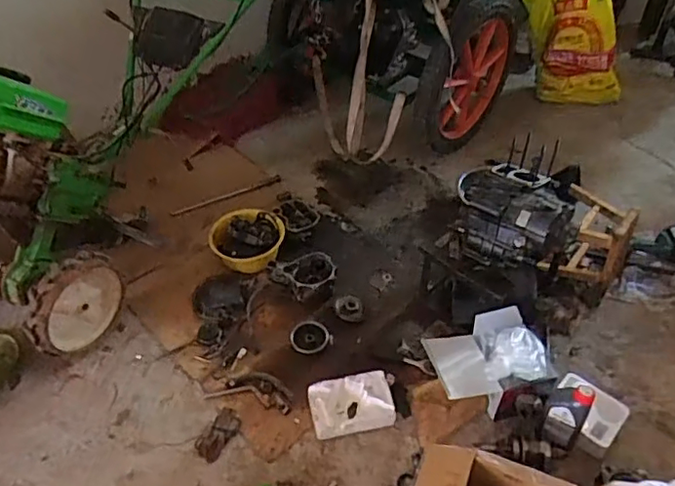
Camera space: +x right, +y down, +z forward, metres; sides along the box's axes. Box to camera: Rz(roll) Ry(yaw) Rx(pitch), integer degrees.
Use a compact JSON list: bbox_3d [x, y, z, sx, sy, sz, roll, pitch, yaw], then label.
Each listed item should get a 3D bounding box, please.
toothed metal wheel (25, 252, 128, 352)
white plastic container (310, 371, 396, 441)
[{"bbox_3d":[-0.758,0.197,1.705,0.089,0.320,0.317,19,46,17],"label":"toothed metal wheel"},{"bbox_3d":[0.042,0.455,1.638,0.232,0.021,0.160,-6,57,-14],"label":"white plastic container"}]

